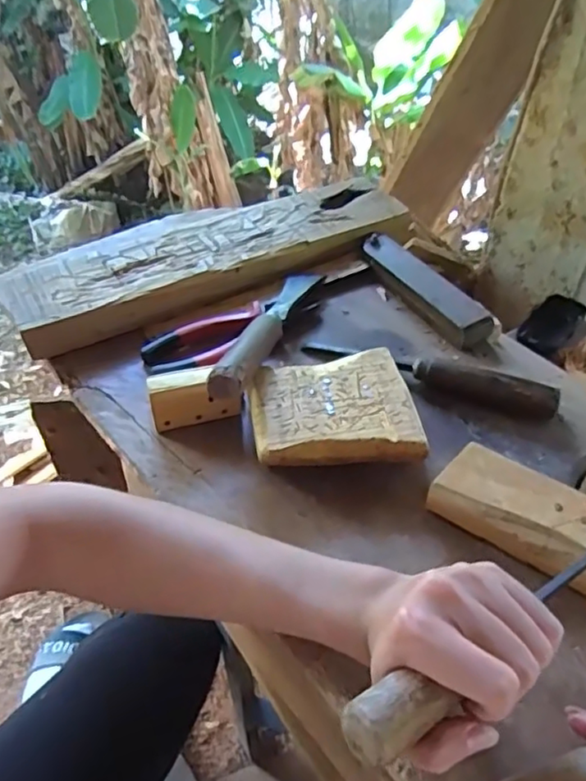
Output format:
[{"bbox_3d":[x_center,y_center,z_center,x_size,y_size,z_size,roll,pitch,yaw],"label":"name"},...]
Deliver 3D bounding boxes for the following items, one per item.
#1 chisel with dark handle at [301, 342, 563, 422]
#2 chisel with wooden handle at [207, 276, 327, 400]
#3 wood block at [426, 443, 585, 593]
[{"bbox_3d":[0.122,-0.019,0.563,0.230,0.032,0.023,18,48,16],"label":"chisel with dark handle"},{"bbox_3d":[-0.019,-0.060,0.576,0.030,0.030,0.247,13,32,12],"label":"chisel with wooden handle"},{"bbox_3d":[0.203,0.104,0.416,0.210,0.033,0.059,29,52,25],"label":"wood block"}]

